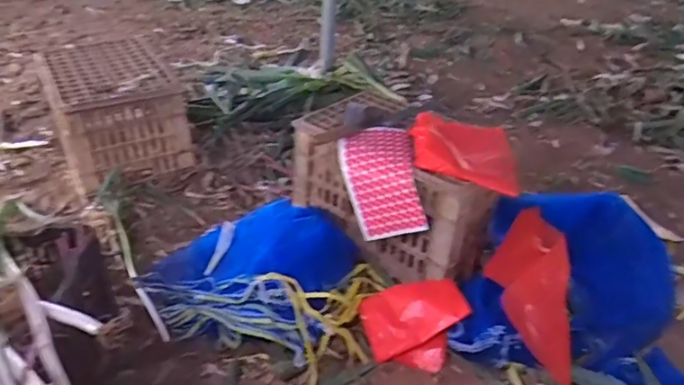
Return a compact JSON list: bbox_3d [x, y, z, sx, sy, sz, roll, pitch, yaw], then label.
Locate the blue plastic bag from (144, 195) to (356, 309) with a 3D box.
[{"bbox_3d":[-0.193,0.128,1.234,0.452,0.131,0.332,17,35,17],"label":"blue plastic bag"}]

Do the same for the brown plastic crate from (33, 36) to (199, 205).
[{"bbox_3d":[-0.723,-0.259,1.589,0.338,0.278,0.475,-18,40,-32],"label":"brown plastic crate"}]

